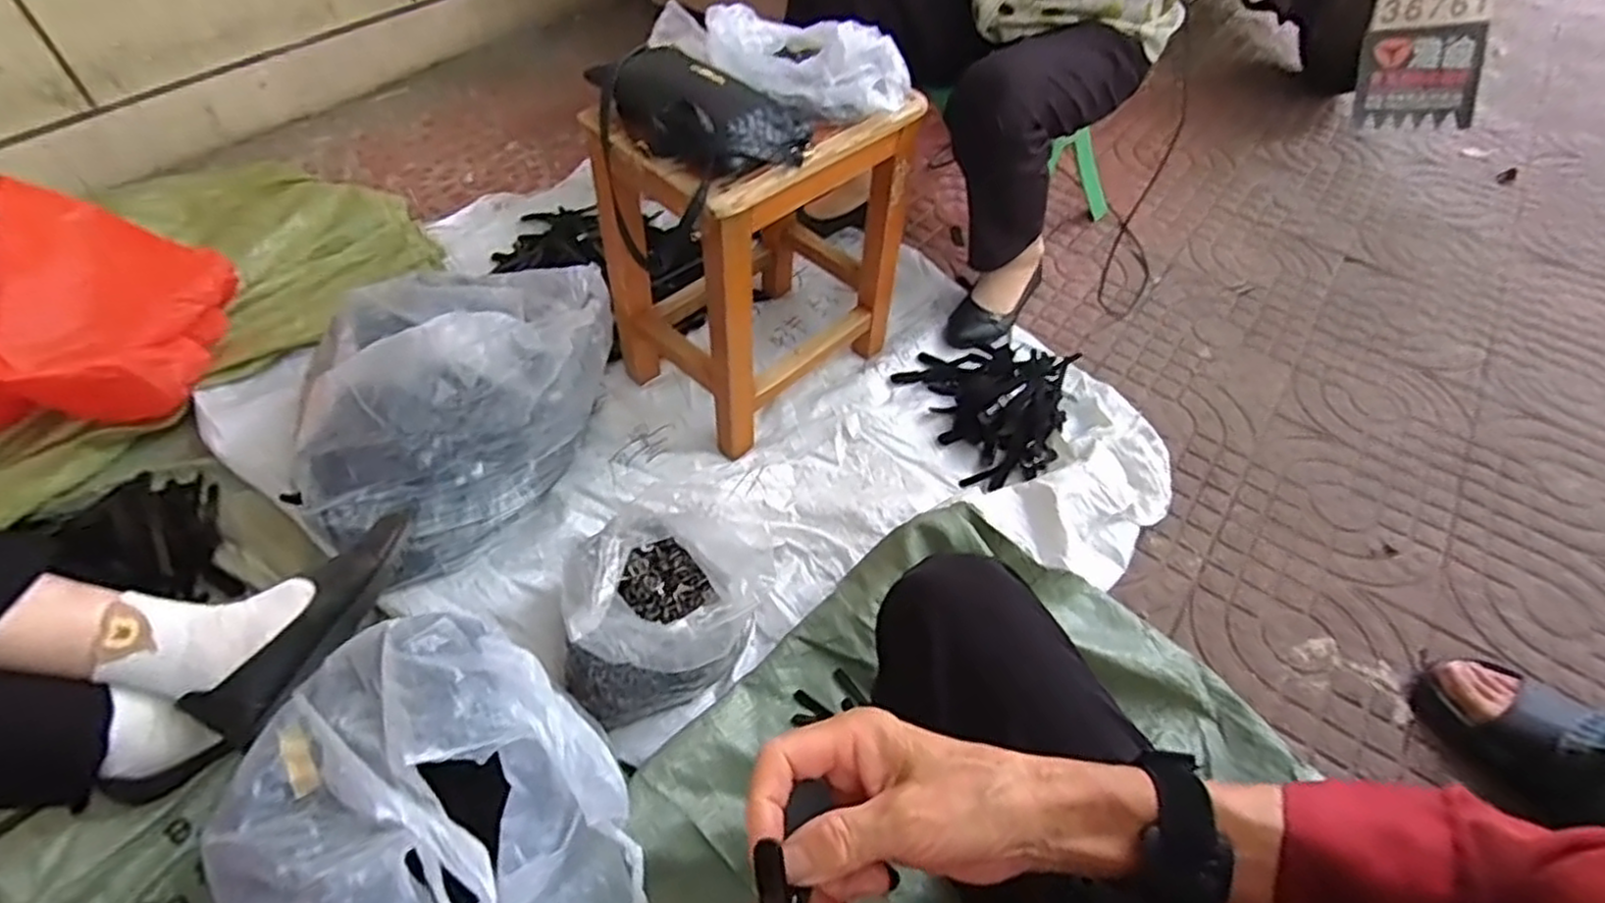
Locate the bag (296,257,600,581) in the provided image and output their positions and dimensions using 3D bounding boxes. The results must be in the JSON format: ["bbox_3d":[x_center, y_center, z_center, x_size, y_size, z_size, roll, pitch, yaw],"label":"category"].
[{"bbox_3d":[-0.423,-0.097,0.892,0.307,0.207,0.445,26,54,18],"label":"bag"}]

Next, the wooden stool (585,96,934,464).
[{"bbox_3d":[-0.061,-0.251,0.933,0.227,0.383,0.319,37,58,25],"label":"wooden stool"}]

